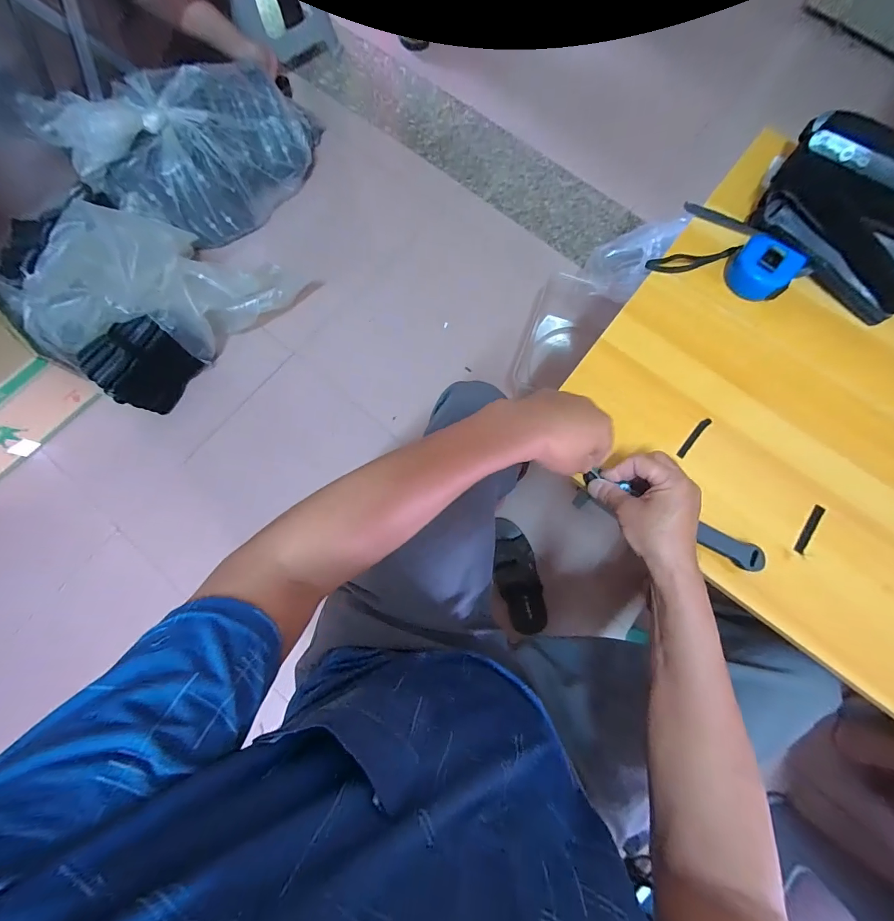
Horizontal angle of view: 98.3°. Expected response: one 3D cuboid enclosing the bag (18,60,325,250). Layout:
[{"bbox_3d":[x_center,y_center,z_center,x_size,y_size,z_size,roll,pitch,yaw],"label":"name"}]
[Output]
[{"bbox_3d":[-0.602,-0.821,0.989,0.265,0.300,0.576,39,80,8],"label":"bag"}]

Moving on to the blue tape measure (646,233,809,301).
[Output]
[{"bbox_3d":[0.344,-0.244,0.482,0.167,0.031,0.070,11,77,16],"label":"blue tape measure"}]

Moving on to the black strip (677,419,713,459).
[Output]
[{"bbox_3d":[0.287,-0.026,0.450,0.010,0.004,0.058,41,88,1],"label":"black strip"}]

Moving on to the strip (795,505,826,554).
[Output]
[{"bbox_3d":[0.399,0.075,0.425,0.011,0.004,0.060,36,80,8],"label":"strip"}]

